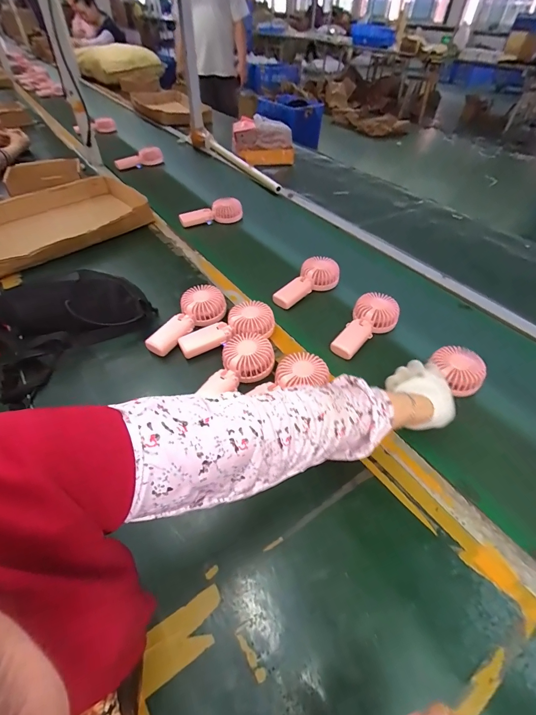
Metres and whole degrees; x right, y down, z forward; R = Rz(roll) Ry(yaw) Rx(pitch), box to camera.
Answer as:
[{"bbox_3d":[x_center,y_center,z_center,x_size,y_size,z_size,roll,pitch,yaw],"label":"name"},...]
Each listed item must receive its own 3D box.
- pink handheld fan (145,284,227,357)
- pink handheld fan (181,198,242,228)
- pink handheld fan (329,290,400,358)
[{"bbox_3d":[-0.159,-0.077,0.645,0.074,0.049,0.175,34,55,25],"label":"pink handheld fan"},{"bbox_3d":[-0.164,-0.417,0.980,0.180,0.069,0.032,-13,50,-15],"label":"pink handheld fan"},{"bbox_3d":[0.184,-0.061,0.666,0.082,0.044,0.173,34,65,31],"label":"pink handheld fan"}]

